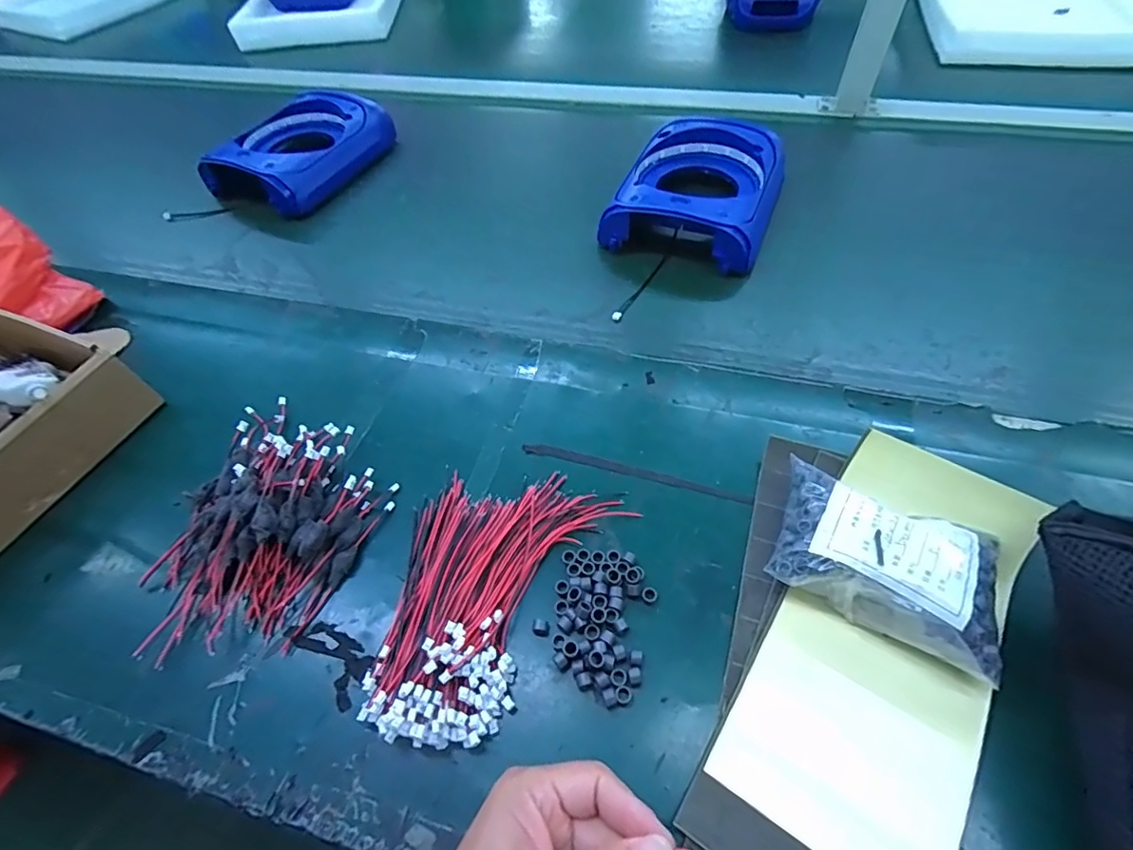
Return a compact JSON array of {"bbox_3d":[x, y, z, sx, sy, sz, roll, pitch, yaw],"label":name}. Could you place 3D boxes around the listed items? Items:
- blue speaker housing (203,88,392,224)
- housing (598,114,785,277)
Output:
[{"bbox_3d":[-0.361,-0.379,0.742,0.151,0.076,0.235,23,60,18],"label":"blue speaker housing"},{"bbox_3d":[0.152,-0.272,0.599,0.164,0.053,0.213,18,59,15],"label":"housing"}]

